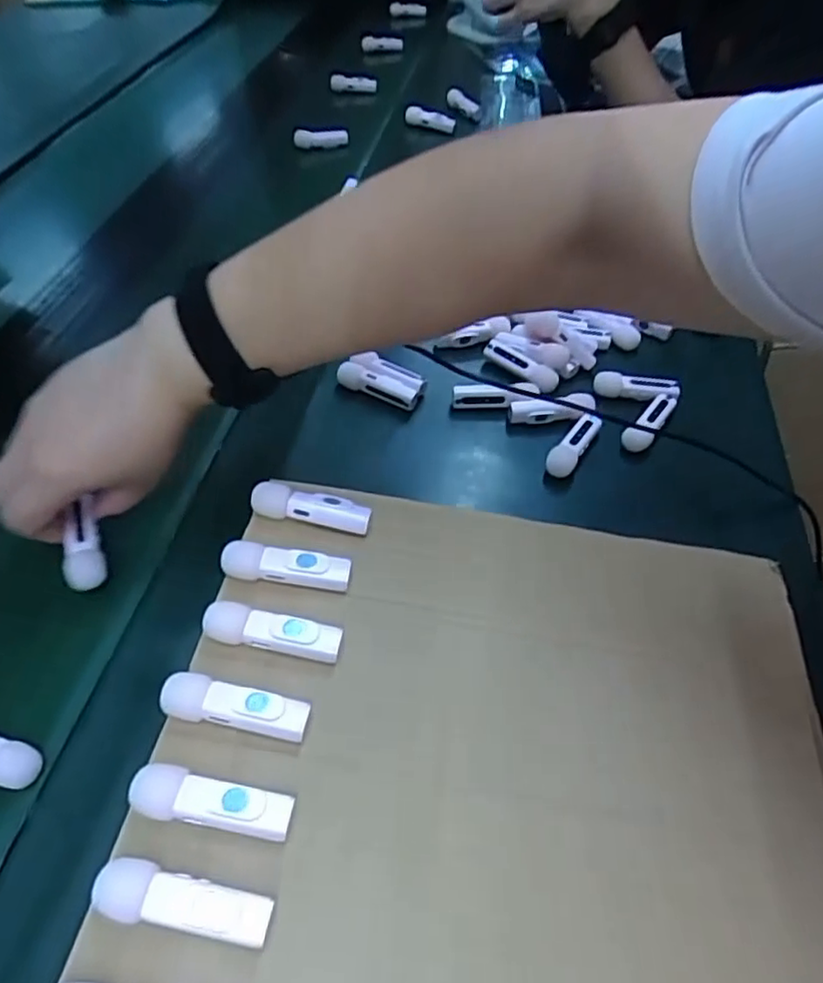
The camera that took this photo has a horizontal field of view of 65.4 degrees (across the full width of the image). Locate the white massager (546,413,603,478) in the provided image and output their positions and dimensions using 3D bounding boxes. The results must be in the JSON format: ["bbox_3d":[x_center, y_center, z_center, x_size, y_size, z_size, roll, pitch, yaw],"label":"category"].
[{"bbox_3d":[0.116,-0.033,0.458,0.019,0.013,0.053,31,73,25],"label":"white massager"}]

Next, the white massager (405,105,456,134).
[{"bbox_3d":[0.024,-0.470,0.812,0.062,0.023,0.015,12,49,-4],"label":"white massager"}]

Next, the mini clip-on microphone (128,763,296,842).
[{"bbox_3d":[-0.079,0.125,0.258,0.062,0.020,0.019,5,49,5],"label":"mini clip-on microphone"}]

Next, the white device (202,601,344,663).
[{"bbox_3d":[-0.066,0.067,0.305,0.063,0.015,0.017,7,50,7],"label":"white device"}]

